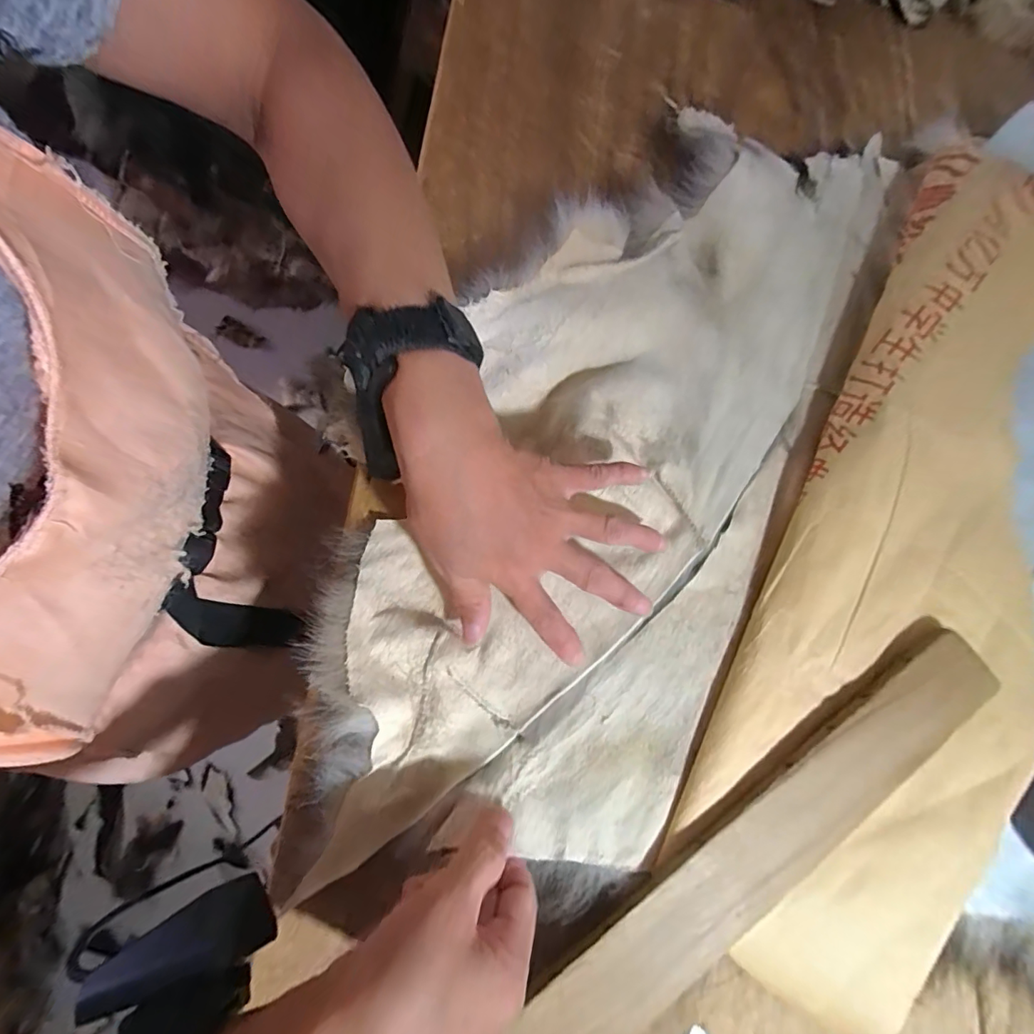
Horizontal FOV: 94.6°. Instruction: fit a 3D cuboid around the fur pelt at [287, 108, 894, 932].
[{"bbox_3d":[0.075,-0.053,0.305,0.229,0.057,0.582,29,77,6],"label":"fur pelt"}]

